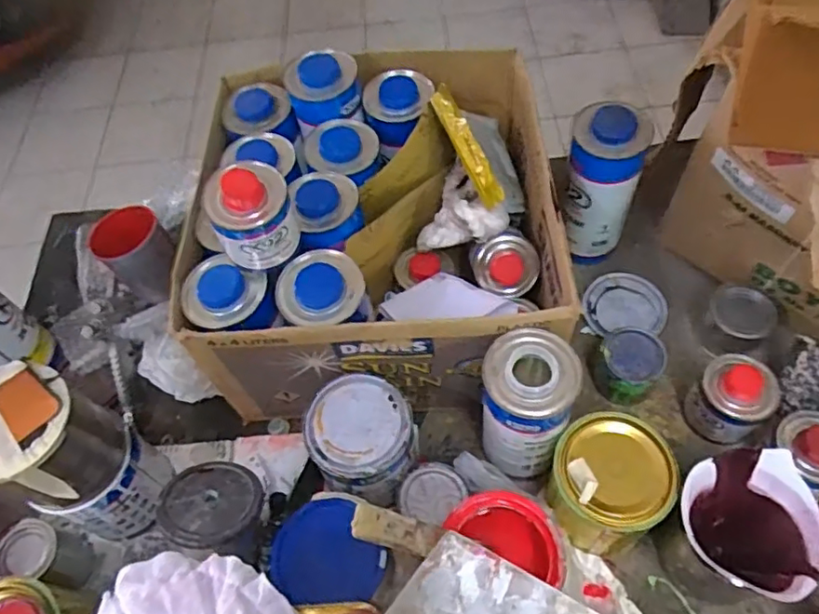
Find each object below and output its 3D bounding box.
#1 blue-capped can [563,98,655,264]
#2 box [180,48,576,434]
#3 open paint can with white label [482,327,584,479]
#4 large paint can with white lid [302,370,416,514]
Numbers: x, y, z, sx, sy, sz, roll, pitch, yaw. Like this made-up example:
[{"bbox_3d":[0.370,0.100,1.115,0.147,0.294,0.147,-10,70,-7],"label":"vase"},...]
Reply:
[{"bbox_3d":[0.222,-0.132,0.719,0.081,0.209,0.072,13,61,13],"label":"blue-capped can"},{"bbox_3d":[-0.037,-0.083,0.677,0.373,0.272,0.430,-4,58,3],"label":"box"},{"bbox_3d":[0.109,0.099,0.578,0.078,0.170,0.080,-3,58,4],"label":"open paint can with white label"},{"bbox_3d":[-0.046,0.137,0.611,0.097,0.104,0.103,-3,58,4],"label":"large paint can with white lid"}]

